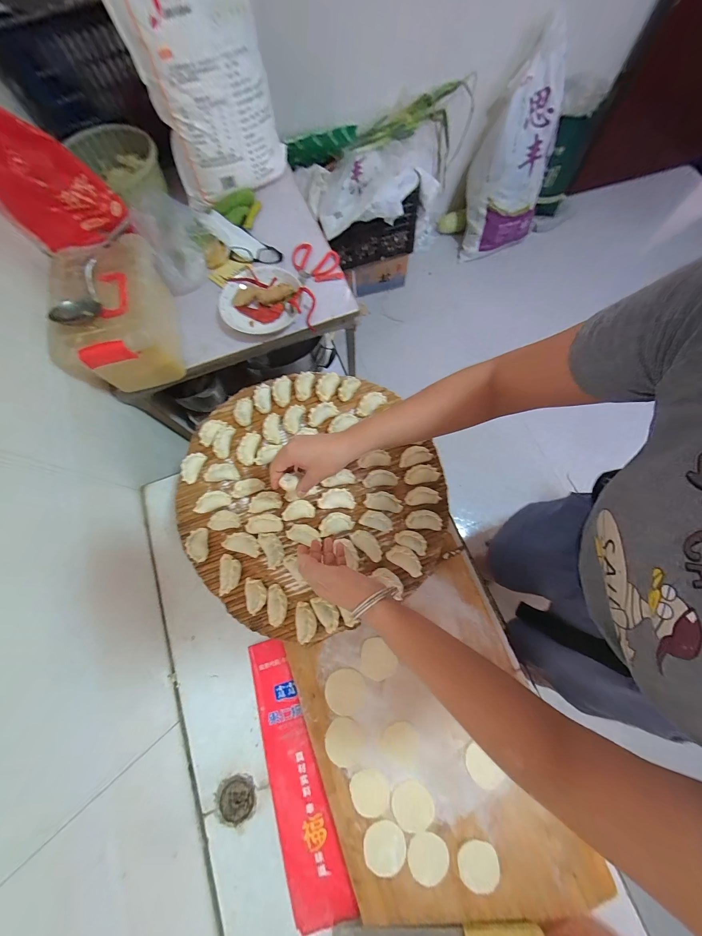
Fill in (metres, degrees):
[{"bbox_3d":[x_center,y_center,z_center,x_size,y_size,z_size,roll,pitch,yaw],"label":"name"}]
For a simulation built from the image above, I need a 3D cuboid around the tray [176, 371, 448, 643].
[{"bbox_3d":[-0.078,0.039,0.516,0.429,0.038,0.433,-1,74,2],"label":"tray"}]

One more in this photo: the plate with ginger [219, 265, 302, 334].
[{"bbox_3d":[-0.217,-0.402,0.716,0.184,0.061,0.183,-1,74,2],"label":"plate with ginger"}]

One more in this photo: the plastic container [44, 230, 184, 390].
[{"bbox_3d":[-0.485,-0.308,0.636,0.185,0.155,0.275,-17,74,-2],"label":"plastic container"}]

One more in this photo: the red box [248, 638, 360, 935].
[{"bbox_3d":[-0.099,0.513,0.512,0.088,0.016,0.397,-18,74,-3],"label":"red box"}]

